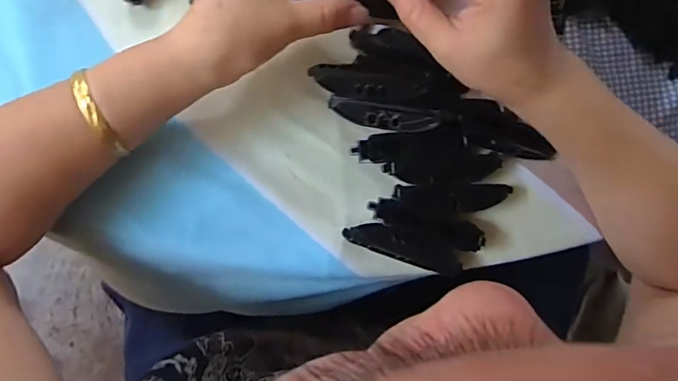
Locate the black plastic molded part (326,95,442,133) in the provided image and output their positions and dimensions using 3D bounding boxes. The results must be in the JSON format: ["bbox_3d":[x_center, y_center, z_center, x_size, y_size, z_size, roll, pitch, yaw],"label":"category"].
[{"bbox_3d":[0.029,-0.050,0.324,0.073,0.010,0.014,11,83,10],"label":"black plastic molded part"}]

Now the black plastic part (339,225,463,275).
[{"bbox_3d":[0.043,0.037,0.325,0.080,0.008,0.018,20,82,-4],"label":"black plastic part"}]

